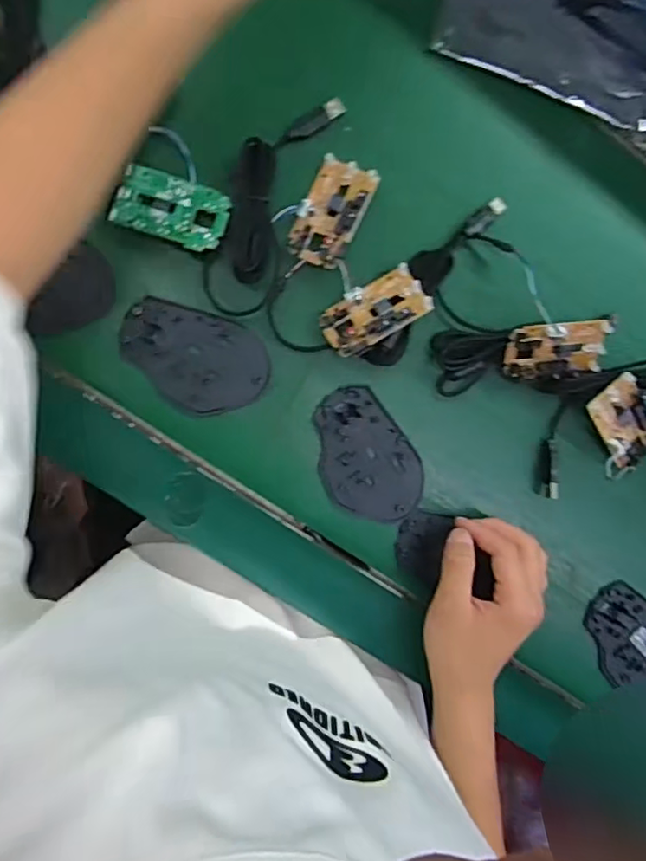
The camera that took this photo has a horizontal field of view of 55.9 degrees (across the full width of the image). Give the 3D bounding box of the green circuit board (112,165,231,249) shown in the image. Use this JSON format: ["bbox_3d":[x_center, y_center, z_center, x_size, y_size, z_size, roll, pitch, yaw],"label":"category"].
[{"bbox_3d":[-0.107,-0.159,0.437,0.074,0.012,0.045,19,90,-8],"label":"green circuit board"}]

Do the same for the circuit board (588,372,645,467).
[{"bbox_3d":[0.245,-0.008,0.489,0.048,0.015,0.067,-33,96,-5],"label":"circuit board"}]

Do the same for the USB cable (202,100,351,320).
[{"bbox_3d":[-0.041,-0.171,0.447,0.056,0.015,0.173,20,90,-8],"label":"USB cable"}]

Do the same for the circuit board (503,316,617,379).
[{"bbox_3d":[0.182,-0.063,0.471,0.079,0.010,0.046,-5,124,-9],"label":"circuit board"}]

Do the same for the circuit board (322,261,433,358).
[{"bbox_3d":[0.039,-0.090,0.459,0.080,0.010,0.044,-32,68,-1],"label":"circuit board"}]

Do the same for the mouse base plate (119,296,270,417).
[{"bbox_3d":[-0.095,-0.053,0.451,0.108,0.004,0.071,20,90,-8],"label":"mouse base plate"}]

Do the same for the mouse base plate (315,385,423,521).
[{"bbox_3d":[0.033,0.022,0.473,0.071,0.005,0.107,-38,97,-5],"label":"mouse base plate"}]

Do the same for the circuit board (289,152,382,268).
[{"bbox_3d":[0.007,-0.164,0.453,0.044,0.011,0.077,28,89,-8],"label":"circuit board"}]

